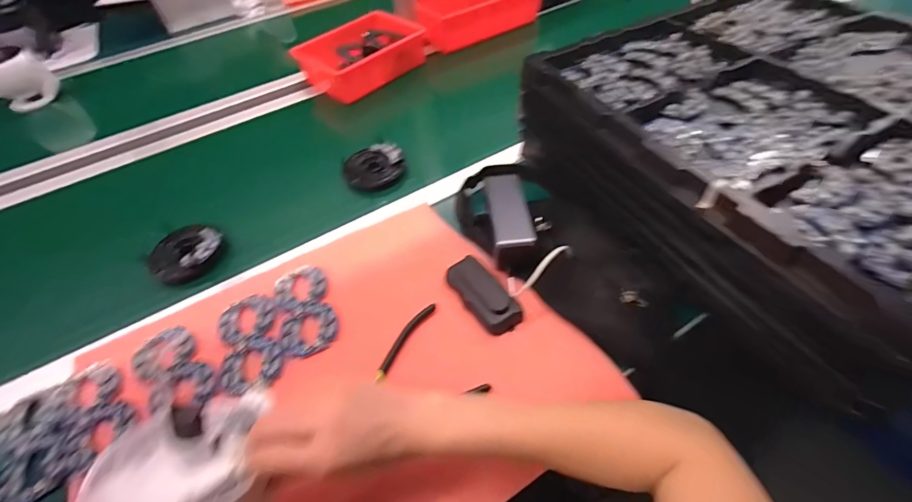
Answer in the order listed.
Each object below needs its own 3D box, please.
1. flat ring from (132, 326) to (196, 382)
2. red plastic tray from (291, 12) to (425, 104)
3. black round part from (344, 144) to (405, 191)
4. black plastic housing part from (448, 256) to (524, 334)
[{"bbox_3d":[-0.339,0.118,0.460,0.055,0.008,0.062,27,59,24],"label":"flat ring"},{"bbox_3d":[-0.203,-0.435,0.877,0.178,0.064,0.240,36,63,29],"label":"red plastic tray"},{"bbox_3d":[-0.139,-0.144,0.676,0.098,0.031,0.098,-3,51,4],"label":"black round part"},{"bbox_3d":[0.032,0.050,0.473,0.047,0.016,0.104,-28,54,-16],"label":"black plastic housing part"}]

